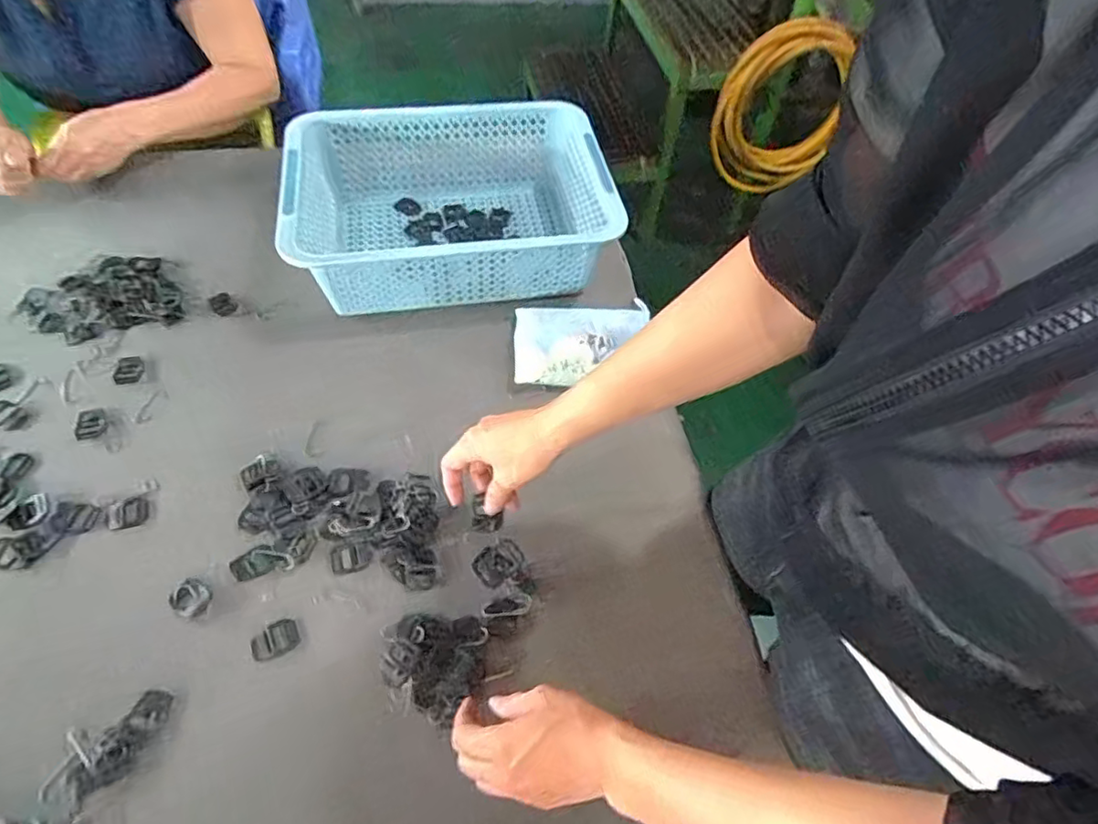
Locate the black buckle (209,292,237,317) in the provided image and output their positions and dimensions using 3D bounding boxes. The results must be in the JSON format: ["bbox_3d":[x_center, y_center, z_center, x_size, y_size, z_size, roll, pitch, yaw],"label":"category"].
[{"bbox_3d":[-0.403,-0.134,0.749,0.026,0.011,0.032,-35,65,-24],"label":"black buckle"}]

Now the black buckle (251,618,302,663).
[{"bbox_3d":[-0.238,0.197,0.527,0.040,0.004,0.030,-21,60,-17],"label":"black buckle"}]

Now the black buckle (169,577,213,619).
[{"bbox_3d":[-0.319,0.165,0.541,0.036,0.006,0.031,28,58,15],"label":"black buckle"}]

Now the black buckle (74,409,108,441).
[{"bbox_3d":[-0.484,0.013,0.640,0.029,0.005,0.037,-16,58,-14],"label":"black buckle"}]

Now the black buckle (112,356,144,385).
[{"bbox_3d":[-0.473,-0.047,0.683,0.028,0.005,0.039,-13,58,-13],"label":"black buckle"}]

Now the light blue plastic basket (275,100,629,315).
[{"bbox_3d":[-0.121,-0.265,0.779,0.380,0.114,0.283,-8,57,-9],"label":"light blue plastic basket"}]

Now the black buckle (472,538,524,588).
[{"bbox_3d":[-0.046,0.134,0.541,0.043,0.008,0.032,-33,79,-11],"label":"black buckle"}]

